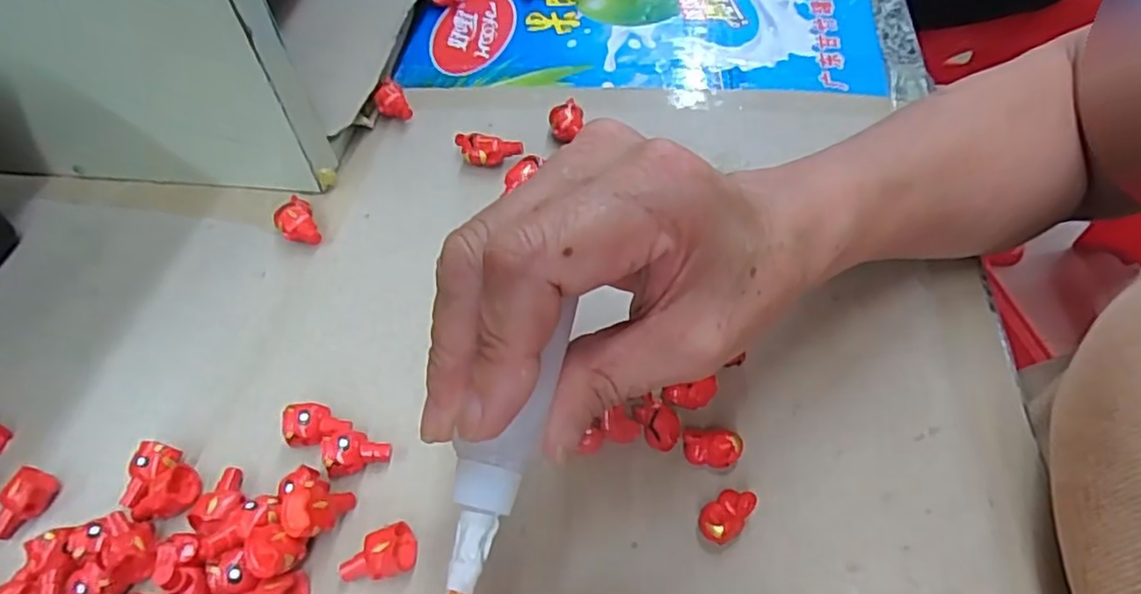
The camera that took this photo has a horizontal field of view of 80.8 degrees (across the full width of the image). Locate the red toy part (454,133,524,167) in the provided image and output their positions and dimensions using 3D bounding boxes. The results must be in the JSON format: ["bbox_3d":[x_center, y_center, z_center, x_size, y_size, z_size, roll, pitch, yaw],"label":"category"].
[{"bbox_3d":[-0.045,-0.077,0.353,0.038,0.014,0.015,10,54,11],"label":"red toy part"}]

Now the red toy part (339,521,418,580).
[{"bbox_3d":[-0.067,0.090,0.233,0.026,0.013,0.016,-10,53,-4],"label":"red toy part"}]

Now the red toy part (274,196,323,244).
[{"bbox_3d":[-0.137,-0.036,0.336,0.018,0.012,0.028,-27,56,-16],"label":"red toy part"}]

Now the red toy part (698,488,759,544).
[{"bbox_3d":[0.054,0.077,0.234,0.022,0.011,0.013,-39,60,-23],"label":"red toy part"}]

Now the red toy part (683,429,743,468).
[{"bbox_3d":[0.052,0.056,0.247,0.020,0.012,0.011,4,54,7],"label":"red toy part"}]

